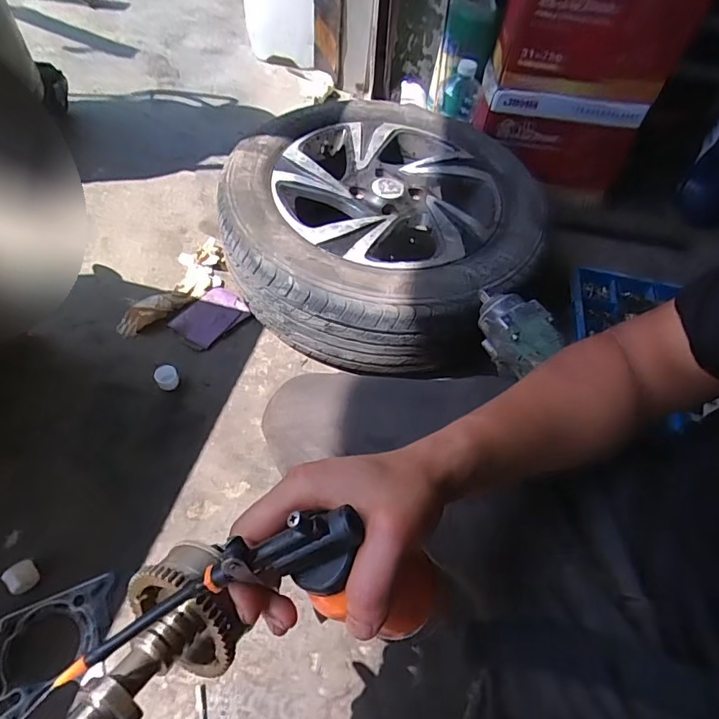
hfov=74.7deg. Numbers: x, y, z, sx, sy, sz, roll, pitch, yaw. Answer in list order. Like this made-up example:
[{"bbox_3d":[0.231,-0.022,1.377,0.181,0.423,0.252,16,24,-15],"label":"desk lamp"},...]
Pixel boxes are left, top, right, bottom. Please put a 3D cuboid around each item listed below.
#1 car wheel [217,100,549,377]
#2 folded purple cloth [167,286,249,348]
[{"bbox_3d":[0.041,-0.257,0.947,0.558,0.213,0.581,2,55,-3],"label":"car wheel"},{"bbox_3d":[-0.288,-0.084,0.923,0.113,0.023,0.141,31,59,17],"label":"folded purple cloth"}]

